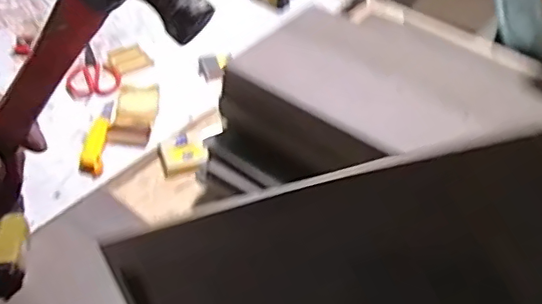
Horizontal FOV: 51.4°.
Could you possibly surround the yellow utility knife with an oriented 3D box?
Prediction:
[{"bbox_3d":[-0.292,-0.030,0.952,0.035,0.027,0.177,0,43,-5],"label":"yellow utility knife"}]

